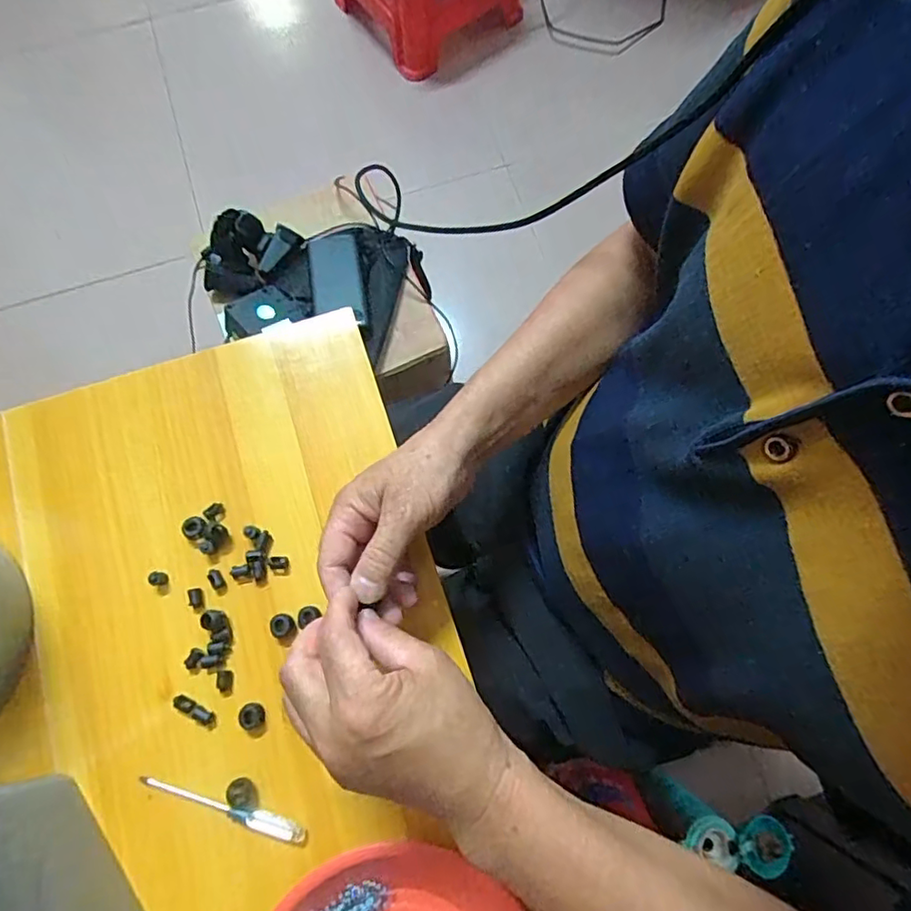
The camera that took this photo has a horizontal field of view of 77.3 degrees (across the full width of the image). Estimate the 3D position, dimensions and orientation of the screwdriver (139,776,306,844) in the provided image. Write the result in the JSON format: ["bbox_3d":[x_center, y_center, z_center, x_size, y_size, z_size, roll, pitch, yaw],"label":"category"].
[{"bbox_3d":[-0.161,0.241,0.389,0.120,0.009,0.013,14,75,5],"label":"screwdriver"}]

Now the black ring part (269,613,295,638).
[{"bbox_3d":[-0.127,0.124,0.416,0.017,0.004,0.017,0,75,1],"label":"black ring part"}]

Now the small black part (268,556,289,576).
[{"bbox_3d":[-0.134,0.083,0.429,0.016,0.004,0.015,0,75,1],"label":"small black part"}]

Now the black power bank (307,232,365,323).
[{"bbox_3d":[-0.164,-0.243,0.777,0.067,0.015,0.145,-10,75,-2],"label":"black power bank"}]

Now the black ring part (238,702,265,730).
[{"bbox_3d":[-0.144,0.184,0.402,0.019,0.009,0.016,-11,75,-2],"label":"black ring part"}]

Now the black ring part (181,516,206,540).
[{"bbox_3d":[-0.198,0.055,0.433,0.018,0.006,0.017,0,75,1],"label":"black ring part"}]

